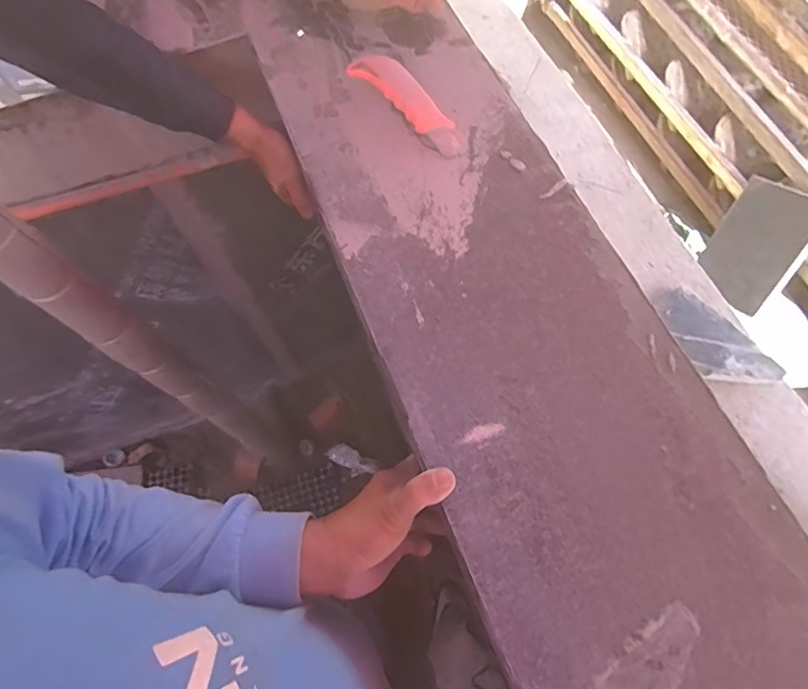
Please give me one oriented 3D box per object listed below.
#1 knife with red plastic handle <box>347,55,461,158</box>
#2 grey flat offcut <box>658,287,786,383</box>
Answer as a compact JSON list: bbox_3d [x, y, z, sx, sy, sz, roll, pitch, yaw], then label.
[{"bbox_3d":[0.006,-0.240,0.487,0.036,0.018,0.144,-41,71,-13],"label":"knife with red plastic handle"},{"bbox_3d":[0.508,-0.004,0.822,0.103,0.015,0.200,-32,70,-11],"label":"grey flat offcut"}]

